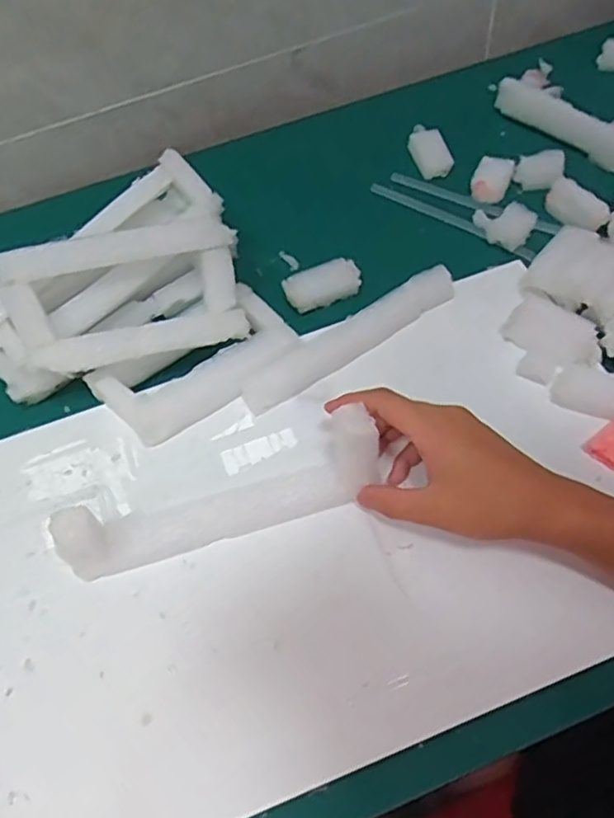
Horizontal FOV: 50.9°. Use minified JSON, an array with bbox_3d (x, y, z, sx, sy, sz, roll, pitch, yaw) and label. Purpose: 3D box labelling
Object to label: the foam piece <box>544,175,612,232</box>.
[{"bbox_3d":[0.233,-0.176,0.559,0.019,0.029,0.057,-34,64,-15],"label":"foam piece"}]

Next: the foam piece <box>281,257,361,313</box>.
[{"bbox_3d":[0.013,-0.104,0.541,0.062,0.020,0.028,-18,60,-6],"label":"foam piece"}]

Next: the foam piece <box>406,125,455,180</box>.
[{"bbox_3d":[0.118,-0.249,0.620,0.030,0.015,0.061,-16,59,-5],"label":"foam piece"}]

